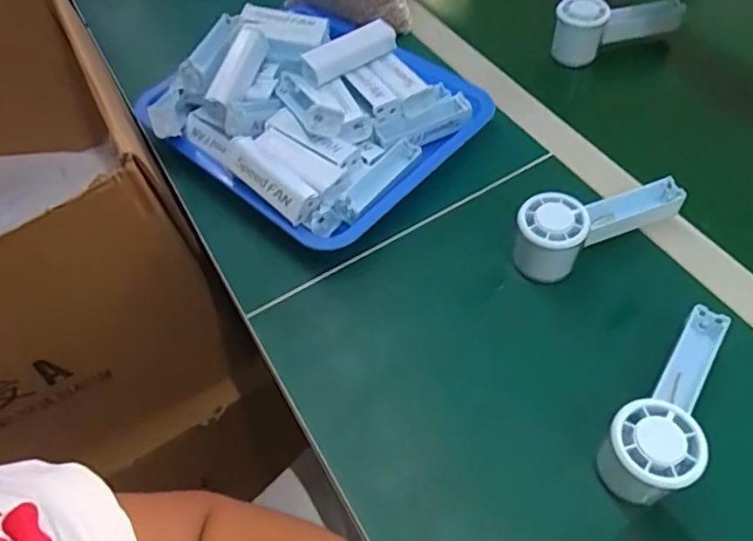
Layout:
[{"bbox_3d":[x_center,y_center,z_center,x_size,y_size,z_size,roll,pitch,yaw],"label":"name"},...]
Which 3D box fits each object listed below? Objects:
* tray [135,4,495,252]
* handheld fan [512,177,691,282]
[{"bbox_3d":[-0.071,-0.176,0.605,0.307,0.070,0.252,34,64,24],"label":"tray"},{"bbox_3d":[0.192,-0.042,0.515,0.154,0.066,0.050,-22,57,-11],"label":"handheld fan"}]

